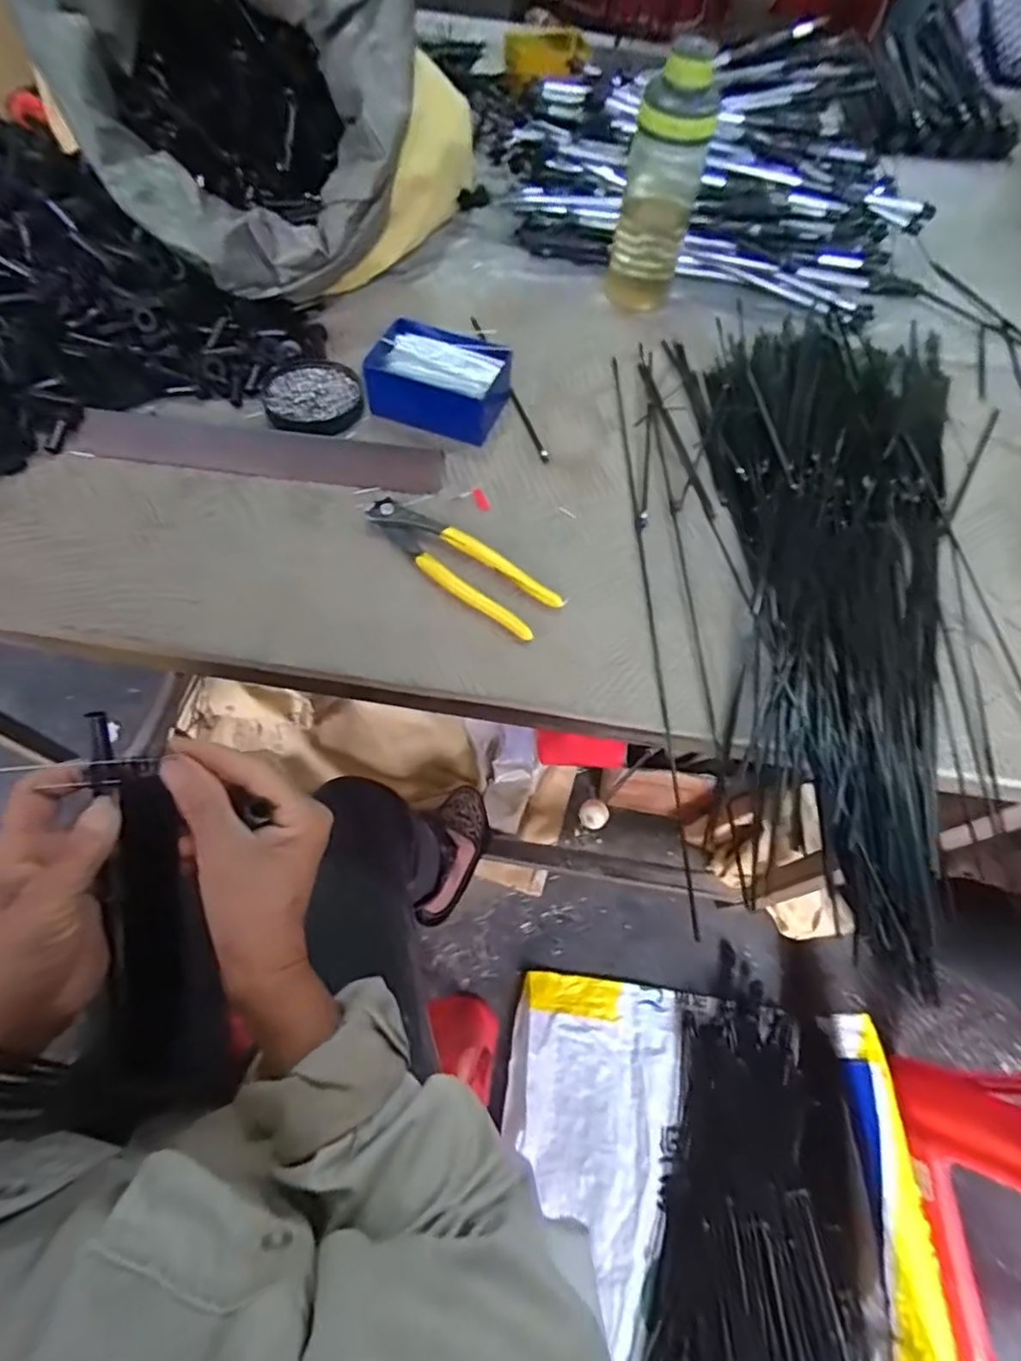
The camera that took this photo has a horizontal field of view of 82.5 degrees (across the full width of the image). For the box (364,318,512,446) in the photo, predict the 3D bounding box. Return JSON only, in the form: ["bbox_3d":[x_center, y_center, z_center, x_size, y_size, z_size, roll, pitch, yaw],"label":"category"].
[{"bbox_3d":[-0.061,-0.259,0.506,0.109,0.042,0.085,24,64,9],"label":"box"}]

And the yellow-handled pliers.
[{"bbox_3d":[-0.041,-0.086,0.432,0.159,0.019,0.047,35,66,14],"label":"yellow-handled pliers"}]

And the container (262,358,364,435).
[{"bbox_3d":[-0.172,-0.247,0.507,0.080,0.015,0.094,-20,65,-13],"label":"container"}]

